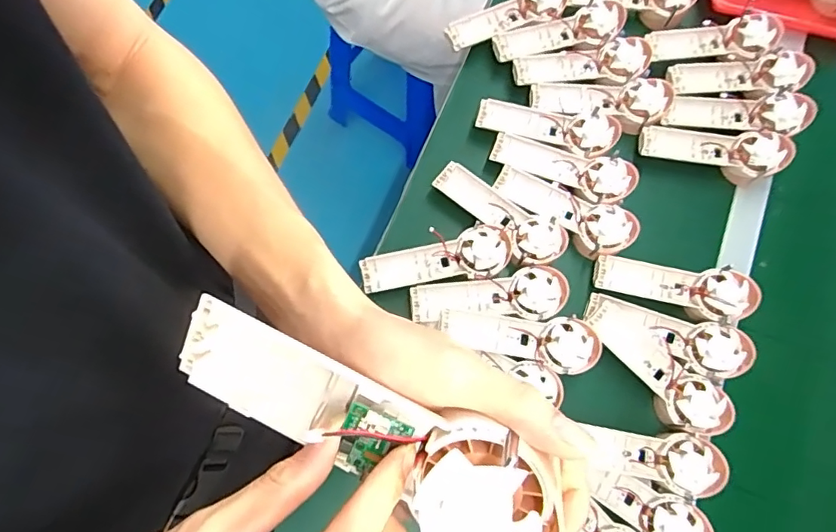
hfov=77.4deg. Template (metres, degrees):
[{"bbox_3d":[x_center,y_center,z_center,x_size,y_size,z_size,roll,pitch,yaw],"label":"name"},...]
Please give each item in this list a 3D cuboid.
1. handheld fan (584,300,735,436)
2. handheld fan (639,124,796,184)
[{"bbox_3d":[0.263,0.113,0.577,0.059,0.031,0.175,-42,79,-12],"label":"handheld fan"},{"bbox_3d":[0.372,-0.148,0.656,0.171,0.031,0.056,8,74,1],"label":"handheld fan"}]

